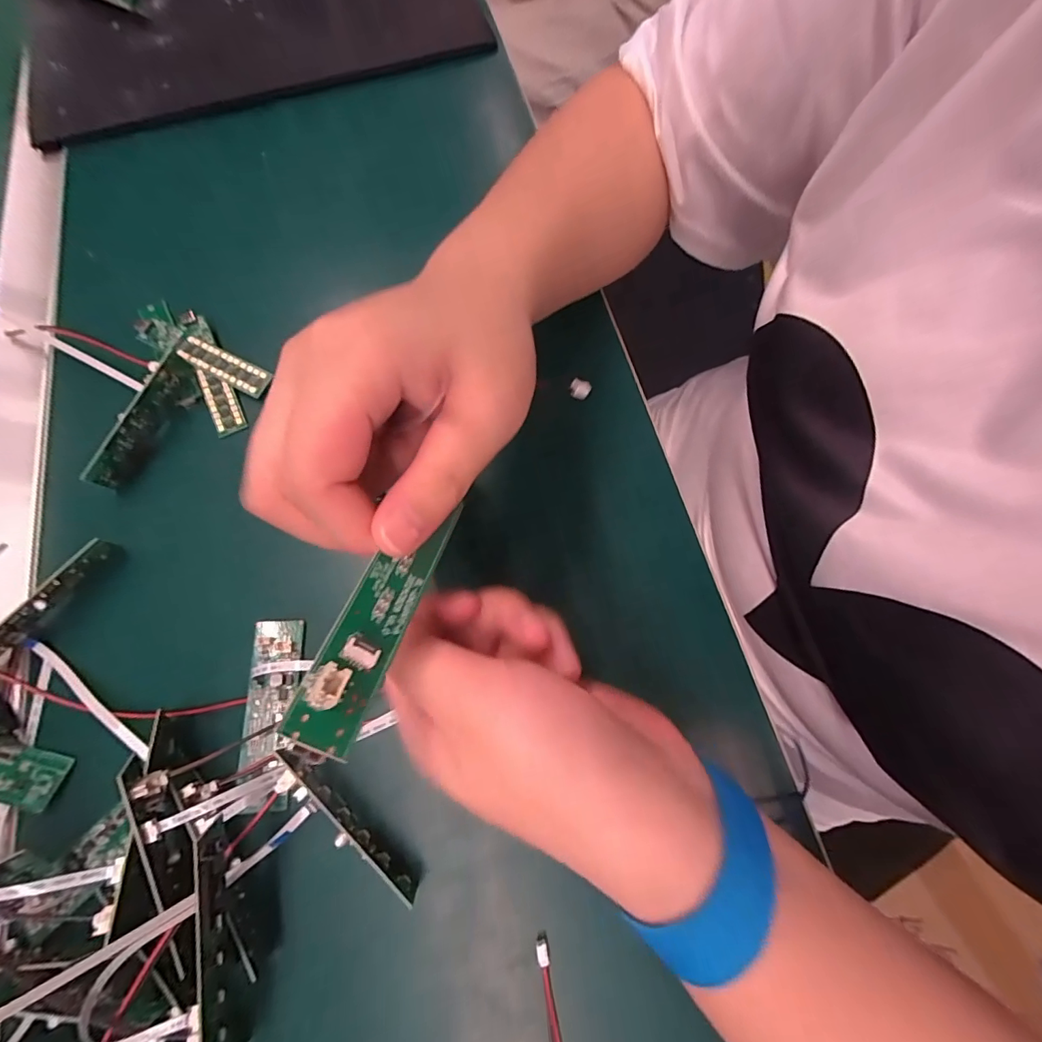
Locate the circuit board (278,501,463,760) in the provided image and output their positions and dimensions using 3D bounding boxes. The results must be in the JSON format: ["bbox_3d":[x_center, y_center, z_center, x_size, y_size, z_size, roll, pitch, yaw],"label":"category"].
[{"bbox_3d":[-0.037,0.023,0.127,0.017,0.010,0.077,16,41,4],"label":"circuit board"}]

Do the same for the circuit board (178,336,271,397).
[{"bbox_3d":[-0.179,-0.094,0.279,0.056,0.007,0.016,24,74,9],"label":"circuit board"}]

